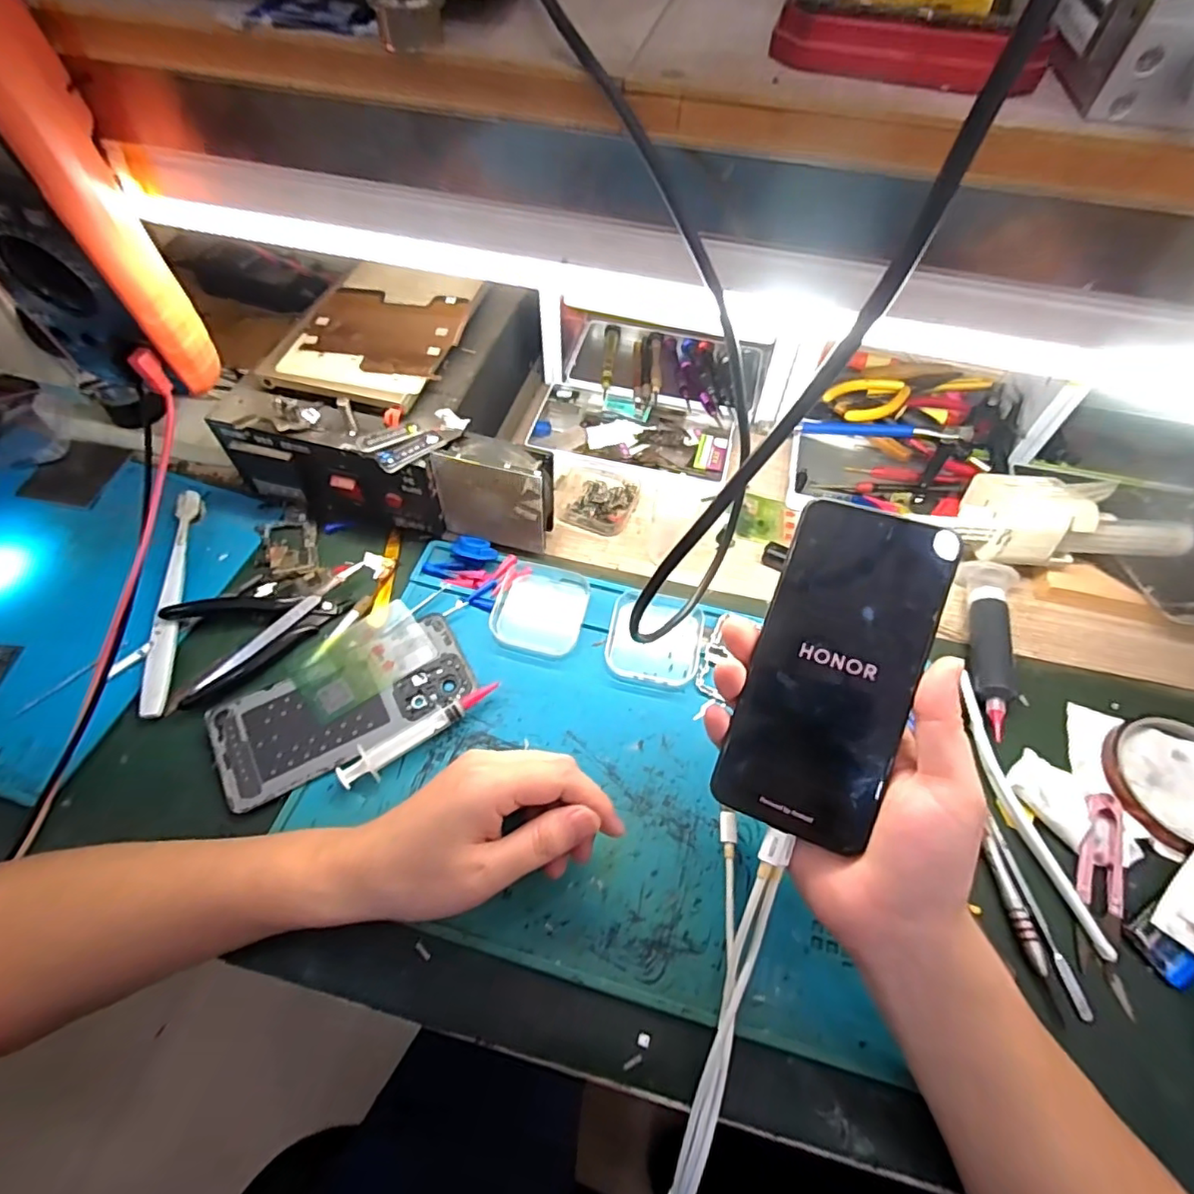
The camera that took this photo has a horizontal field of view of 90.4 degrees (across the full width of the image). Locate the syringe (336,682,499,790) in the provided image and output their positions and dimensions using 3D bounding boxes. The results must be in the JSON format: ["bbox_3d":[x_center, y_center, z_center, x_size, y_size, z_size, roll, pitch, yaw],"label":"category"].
[{"bbox_3d":[-0.110,0.084,0.371,0.106,0.013,0.016,-32,63,-20],"label":"syringe"}]

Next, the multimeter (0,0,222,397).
[{"bbox_3d":[-0.268,-0.181,0.284,0.087,0.173,0.045,12,57,6],"label":"multimeter"}]

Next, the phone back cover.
[{"bbox_3d":[-0.163,0.070,0.385,0.159,0.008,0.071,-25,61,-17],"label":"phone back cover"}]

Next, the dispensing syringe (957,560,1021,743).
[{"bbox_3d":[0.276,0.035,0.413,0.035,0.020,0.135,14,57,8],"label":"dispensing syringe"}]

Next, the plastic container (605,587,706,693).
[{"bbox_3d":[0.041,0.030,0.413,0.063,0.020,0.060,13,57,7],"label":"plastic container"}]

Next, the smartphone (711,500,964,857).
[{"bbox_3d":[0.114,0.034,0.285,0.072,0.004,0.157,18,87,19],"label":"smartphone"}]

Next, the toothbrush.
[{"bbox_3d":[-0.302,-0.003,0.422,0.016,0.015,0.184,-8,57,-7],"label":"toothbrush"}]

